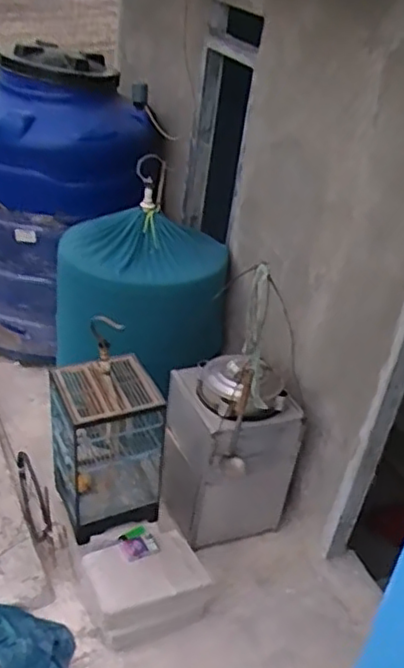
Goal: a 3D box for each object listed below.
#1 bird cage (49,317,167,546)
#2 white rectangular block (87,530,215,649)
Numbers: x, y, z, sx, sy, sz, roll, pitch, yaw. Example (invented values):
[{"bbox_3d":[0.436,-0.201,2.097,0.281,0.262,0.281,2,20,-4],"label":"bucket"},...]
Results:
[{"bbox_3d":[-0.255,0.285,1.834,0.290,0.483,0.259,-10,36,-22],"label":"bird cage"},{"bbox_3d":[-0.146,0.661,1.763,0.296,0.119,0.228,-11,36,-24],"label":"white rectangular block"}]

